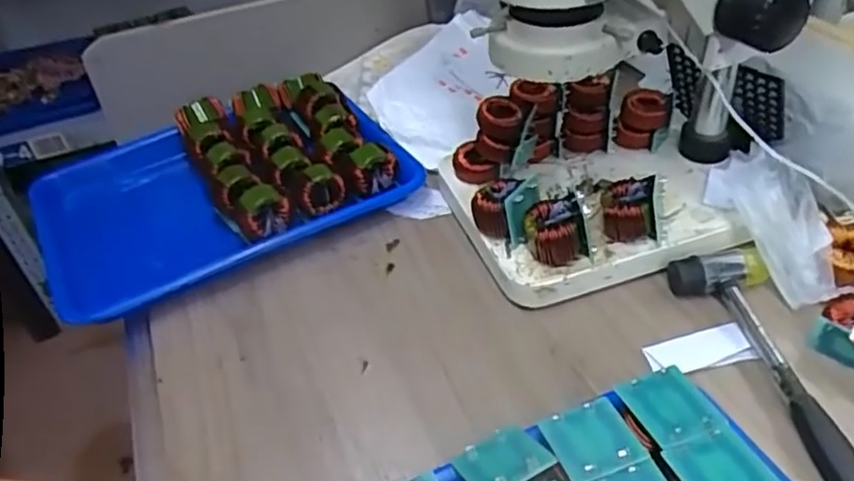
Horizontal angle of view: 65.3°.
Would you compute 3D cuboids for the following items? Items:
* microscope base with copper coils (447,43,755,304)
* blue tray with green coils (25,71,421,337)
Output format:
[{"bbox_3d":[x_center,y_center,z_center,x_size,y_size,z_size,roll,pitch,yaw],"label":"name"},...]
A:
[{"bbox_3d":[0.137,-0.053,0.561,0.216,0.090,0.187,-12,40,-8],"label":"microscope base with copper coils"},{"bbox_3d":[-0.197,-0.056,0.634,0.322,0.061,0.245,-24,43,-20],"label":"blue tray with green coils"}]

